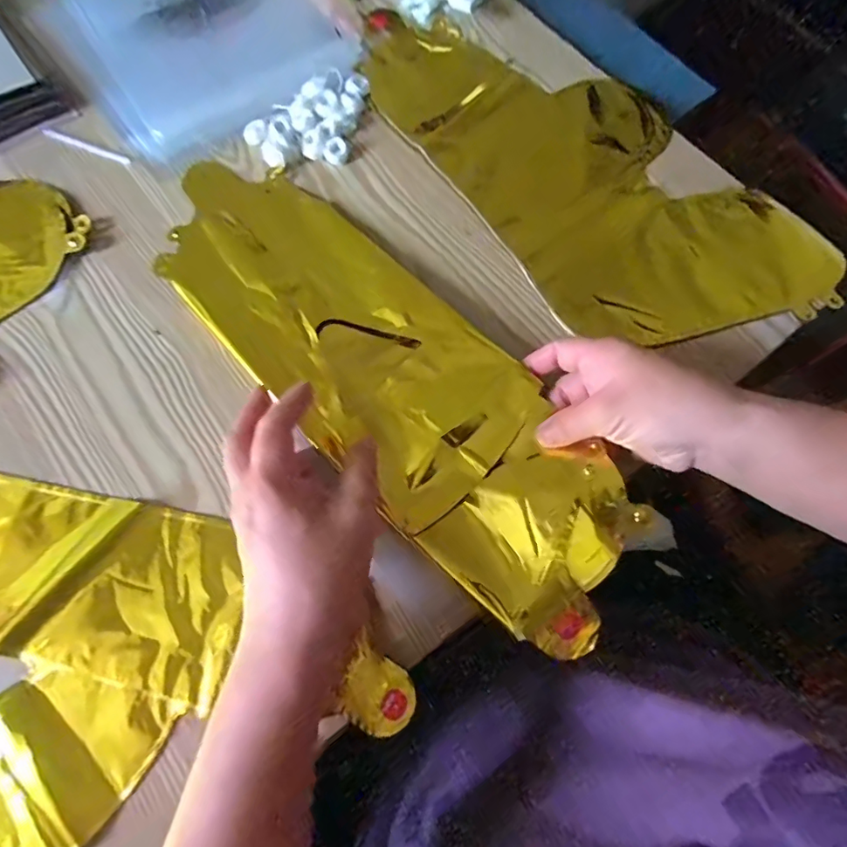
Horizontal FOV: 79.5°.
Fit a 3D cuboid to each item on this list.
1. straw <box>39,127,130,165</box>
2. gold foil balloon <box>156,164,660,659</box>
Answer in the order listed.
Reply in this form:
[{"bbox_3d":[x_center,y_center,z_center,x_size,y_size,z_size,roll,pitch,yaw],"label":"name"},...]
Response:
[{"bbox_3d":[-0.283,-0.233,0.424,0.088,0.004,0.009,23,72,6],"label":"straw"},{"bbox_3d":[-0.028,-0.044,0.354,0.138,0.024,0.413,-40,74,-13],"label":"gold foil balloon"}]

